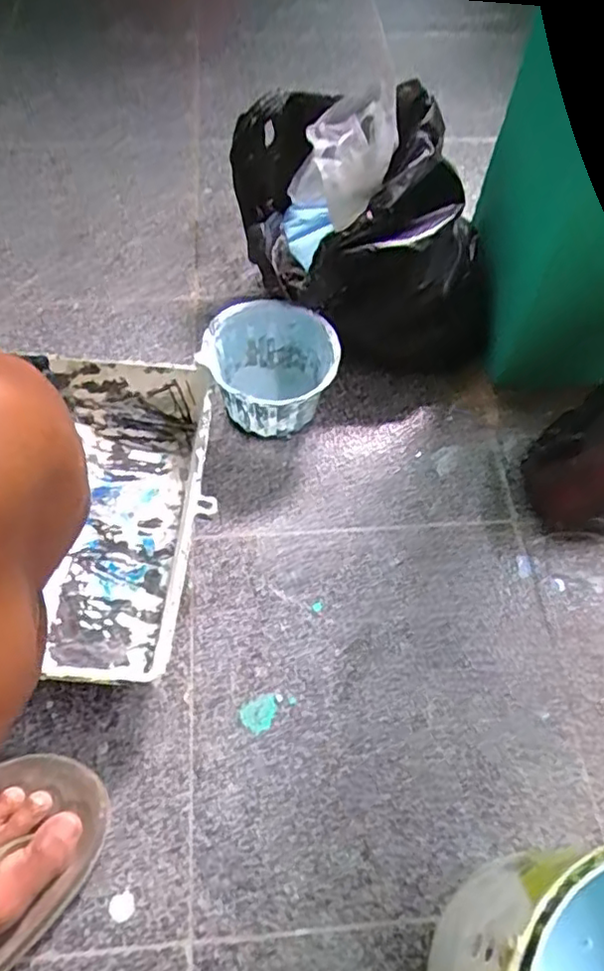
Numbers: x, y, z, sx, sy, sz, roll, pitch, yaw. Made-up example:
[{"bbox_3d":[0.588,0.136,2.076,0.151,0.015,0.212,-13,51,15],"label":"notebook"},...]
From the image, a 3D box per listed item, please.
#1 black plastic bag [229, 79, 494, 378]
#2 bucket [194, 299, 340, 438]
[{"bbox_3d":[0.064,-0.254,0.654,0.229,0.197,0.251,-15,61,-11],"label":"black plastic bag"},{"bbox_3d":[-0.030,-0.110,0.632,0.120,0.085,0.111,1,59,-2],"label":"bucket"}]

